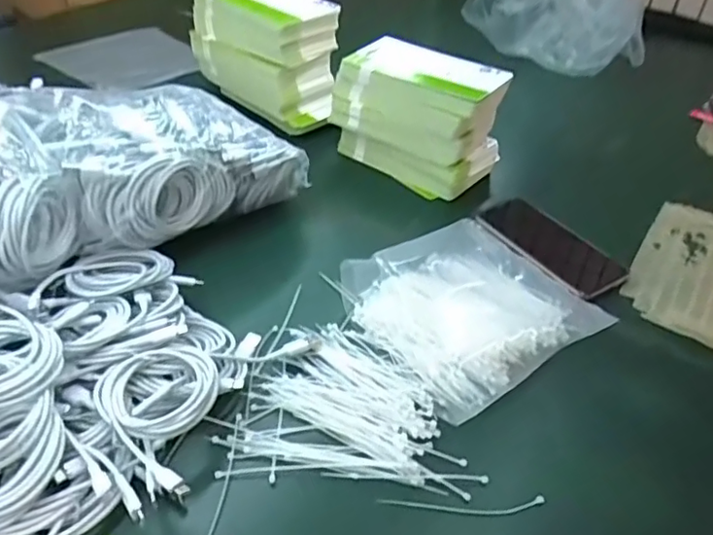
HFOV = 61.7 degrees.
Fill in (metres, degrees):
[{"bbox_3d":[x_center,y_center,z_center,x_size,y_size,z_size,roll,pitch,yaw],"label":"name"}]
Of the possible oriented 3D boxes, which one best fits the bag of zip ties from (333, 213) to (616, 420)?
[{"bbox_3d":[0.105,0.028,0.557,0.198,0.035,0.188,-19,45,-28],"label":"bag of zip ties"}]

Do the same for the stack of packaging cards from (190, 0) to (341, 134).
[{"bbox_3d":[-0.118,-0.281,0.782,0.192,0.149,0.083,26,43,23],"label":"stack of packaging cards"}]

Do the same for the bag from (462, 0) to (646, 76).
[{"bbox_3d":[0.334,-0.430,0.990,0.296,0.163,0.162,9,39,4],"label":"bag"}]

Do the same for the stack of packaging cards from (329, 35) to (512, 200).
[{"bbox_3d":[0.074,-0.182,0.721,0.186,0.128,0.099,27,44,24],"label":"stack of packaging cards"}]

